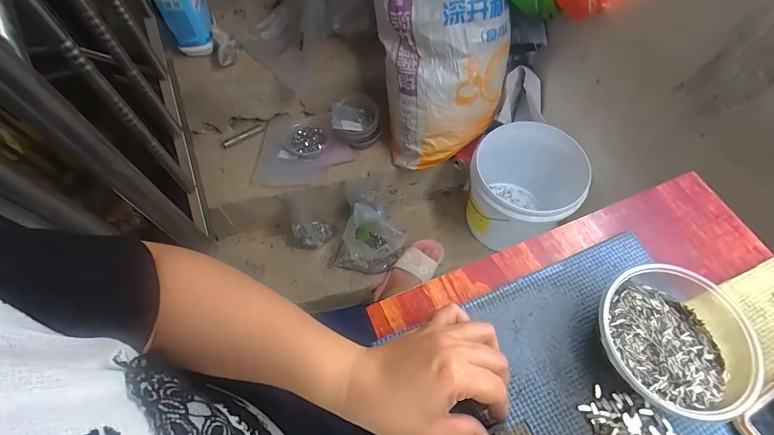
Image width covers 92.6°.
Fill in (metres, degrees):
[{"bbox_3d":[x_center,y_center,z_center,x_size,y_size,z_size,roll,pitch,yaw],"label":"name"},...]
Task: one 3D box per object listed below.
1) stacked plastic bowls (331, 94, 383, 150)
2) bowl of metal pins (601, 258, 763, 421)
[{"bbox_3d":[-0.082,-0.250,0.990,0.120,0.104,0.113,0,63,0],"label":"stacked plastic bowls"},{"bbox_3d":[0.228,0.097,0.305,0.113,0.048,0.118,17,64,8],"label":"bowl of metal pins"}]

